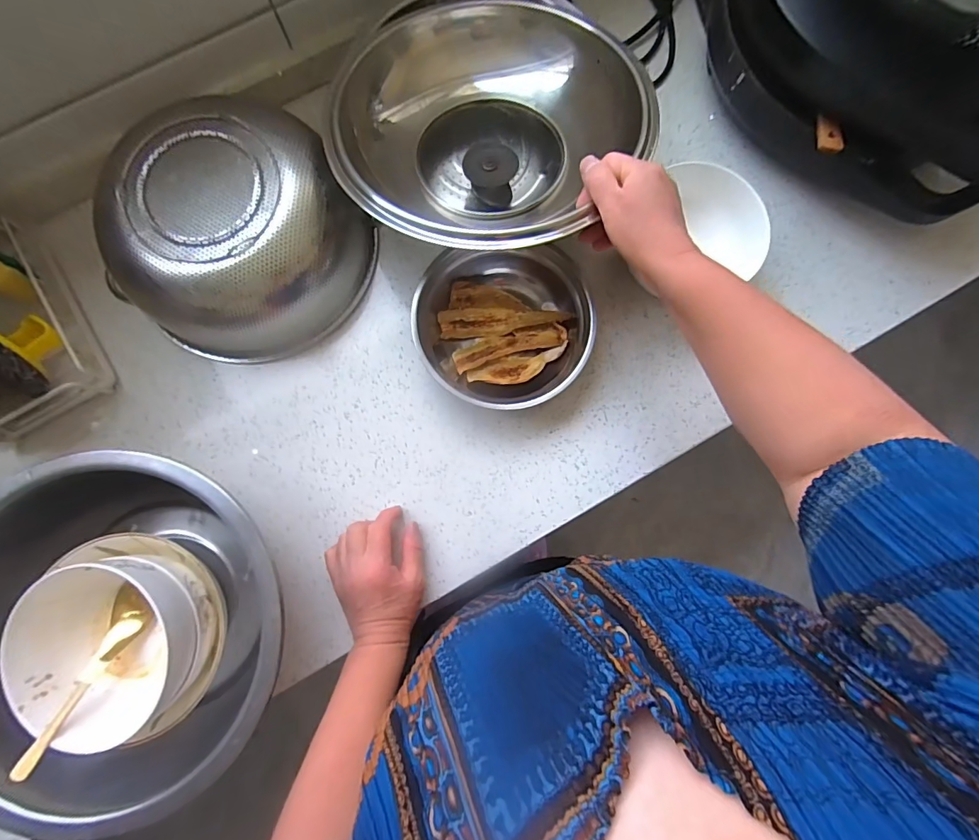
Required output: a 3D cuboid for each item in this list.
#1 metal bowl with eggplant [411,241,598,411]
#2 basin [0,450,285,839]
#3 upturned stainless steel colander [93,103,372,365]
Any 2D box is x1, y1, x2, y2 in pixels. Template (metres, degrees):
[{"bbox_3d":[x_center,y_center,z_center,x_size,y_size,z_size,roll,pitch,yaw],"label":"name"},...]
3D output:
[{"bbox_3d":[0.014,-0.098,0.480,0.185,0.053,0.169,8,84,-1],"label":"metal bowl with eggplant"},{"bbox_3d":[-0.321,0.174,0.411,0.290,0.112,0.276,0,84,-2],"label":"basin"},{"bbox_3d":[-0.260,-0.181,0.461,0.240,0.095,0.227,30,84,1],"label":"upturned stainless steel colander"}]

